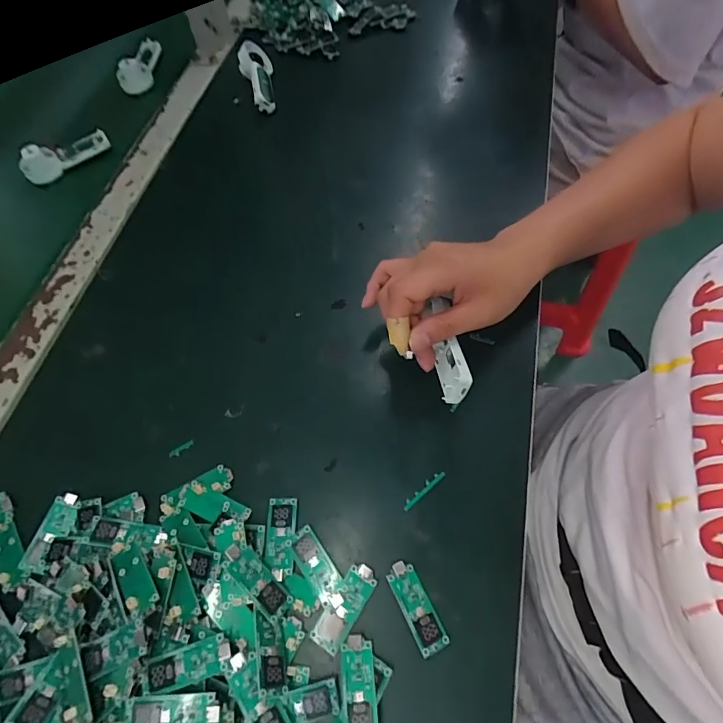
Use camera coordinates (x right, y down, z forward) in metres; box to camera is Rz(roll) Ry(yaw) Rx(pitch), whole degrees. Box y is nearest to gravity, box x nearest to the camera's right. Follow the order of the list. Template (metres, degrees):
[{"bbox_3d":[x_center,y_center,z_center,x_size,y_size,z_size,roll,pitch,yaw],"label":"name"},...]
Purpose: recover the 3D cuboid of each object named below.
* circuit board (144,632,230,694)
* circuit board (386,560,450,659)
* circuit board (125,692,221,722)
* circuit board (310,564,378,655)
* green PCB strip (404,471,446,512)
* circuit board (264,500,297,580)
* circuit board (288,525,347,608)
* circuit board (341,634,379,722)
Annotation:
[{"bbox_3d":[-0.098,0.170,0.250,0.046,0.005,0.020,-17,63,-5],"label":"circuit board"},{"bbox_3d":[0.034,0.150,0.272,0.018,0.005,0.052,-25,64,-9],"label":"circuit board"},{"bbox_3d":[-0.102,0.191,0.241,0.049,0.004,0.018,-3,62,2],"label":"circuit board"},{"bbox_3d":[-0.011,0.150,0.273,0.022,0.005,0.050,32,69,19],"label":"circuit board"},{"bbox_3d":[0.043,0.089,0.309,0.037,0.005,0.006,-38,66,-15],"label":"green PCB strip"},{"bbox_3d":[-0.053,0.114,0.291,0.018,0.006,0.049,-3,62,3],"label":"circuit board"},{"bbox_3d":[-0.028,0.131,0.284,0.017,0.004,0.049,-33,65,-13],"label":"circuit board"},{"bbox_3d":[-0.001,0.186,0.252,0.019,0.009,0.051,-6,62,1],"label":"circuit board"}]

